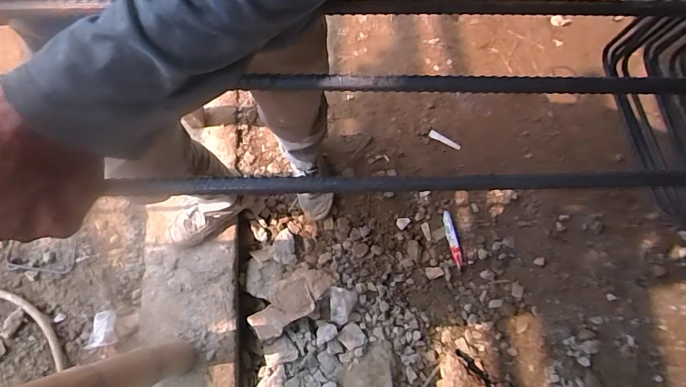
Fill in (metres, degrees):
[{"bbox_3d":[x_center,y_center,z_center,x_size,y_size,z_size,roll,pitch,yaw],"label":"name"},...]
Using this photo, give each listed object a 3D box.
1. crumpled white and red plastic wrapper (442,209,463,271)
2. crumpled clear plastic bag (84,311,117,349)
[{"bbox_3d":[0.310,0.130,1.205,0.027,0.014,0.164,-10,77,-4],"label":"crumpled white and red plastic wrapper"},{"bbox_3d":[-0.616,0.346,1.096,0.074,0.052,0.084,-7,76,-2],"label":"crumpled clear plastic bag"}]

